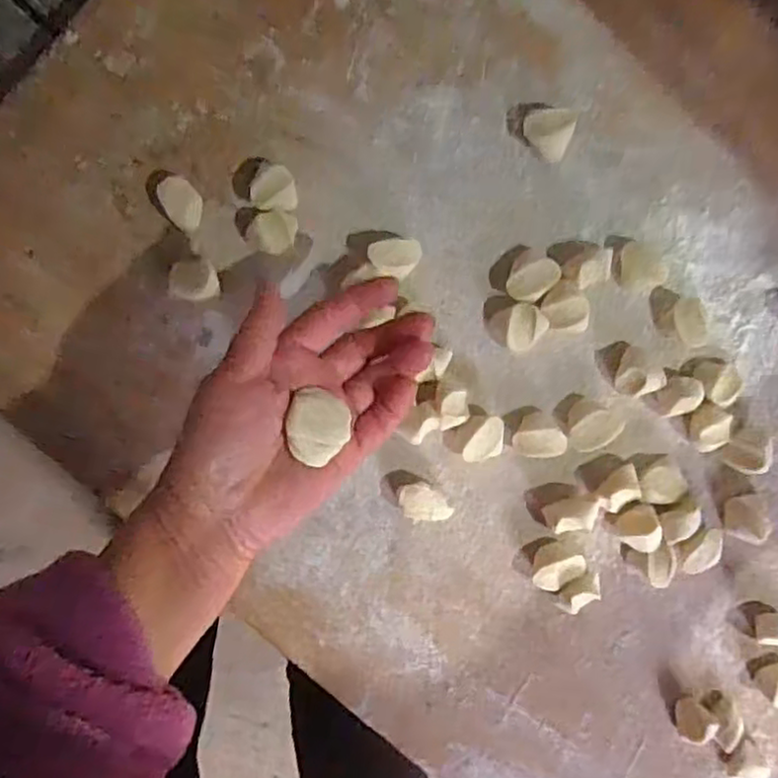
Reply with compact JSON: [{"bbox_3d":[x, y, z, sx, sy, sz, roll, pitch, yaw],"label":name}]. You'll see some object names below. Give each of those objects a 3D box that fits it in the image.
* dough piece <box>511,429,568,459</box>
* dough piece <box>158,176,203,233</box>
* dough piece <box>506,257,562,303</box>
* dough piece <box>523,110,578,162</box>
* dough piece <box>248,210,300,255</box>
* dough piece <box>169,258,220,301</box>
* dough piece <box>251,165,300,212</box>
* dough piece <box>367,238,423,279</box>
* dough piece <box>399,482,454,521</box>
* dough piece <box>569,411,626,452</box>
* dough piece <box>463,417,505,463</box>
[{"bbox_3d":[0.091,0.032,0.430,0.033,0.015,0.017,-2,95,-1],"label":"dough piece"},{"bbox_3d":[-0.121,-0.109,0.419,0.021,0.014,0.030,-24,95,1],"label":"dough piece"},{"bbox_3d":[0.086,-0.065,0.425,0.033,0.014,0.022,-35,95,2],"label":"dough piece"},{"bbox_3d":[0.092,-0.147,0.412,0.028,0.016,0.026,0,95,-1],"label":"dough piece"},{"bbox_3d":[-0.068,-0.092,0.421,0.027,0.015,0.024,11,95,-2],"label":"dough piece"},{"bbox_3d":[-0.116,-0.065,0.423,0.027,0.007,0.024,-11,95,0],"label":"dough piece"},{"bbox_3d":[-0.066,-0.117,0.418,0.026,0.018,0.025,1,95,-1],"label":"dough piece"},{"bbox_3d":[0.003,-0.077,0.423,0.030,0.022,0.023,4,95,-2],"label":"dough piece"},{"bbox_3d":[0.023,0.068,0.437,0.032,0.016,0.024,3,95,-2],"label":"dough piece"},{"bbox_3d":[0.126,0.025,0.436,0.034,0.012,0.021,-27,95,1],"label":"dough piece"},{"bbox_3d":[0.060,0.033,0.436,0.019,0.013,0.031,38,93,-4],"label":"dough piece"}]

